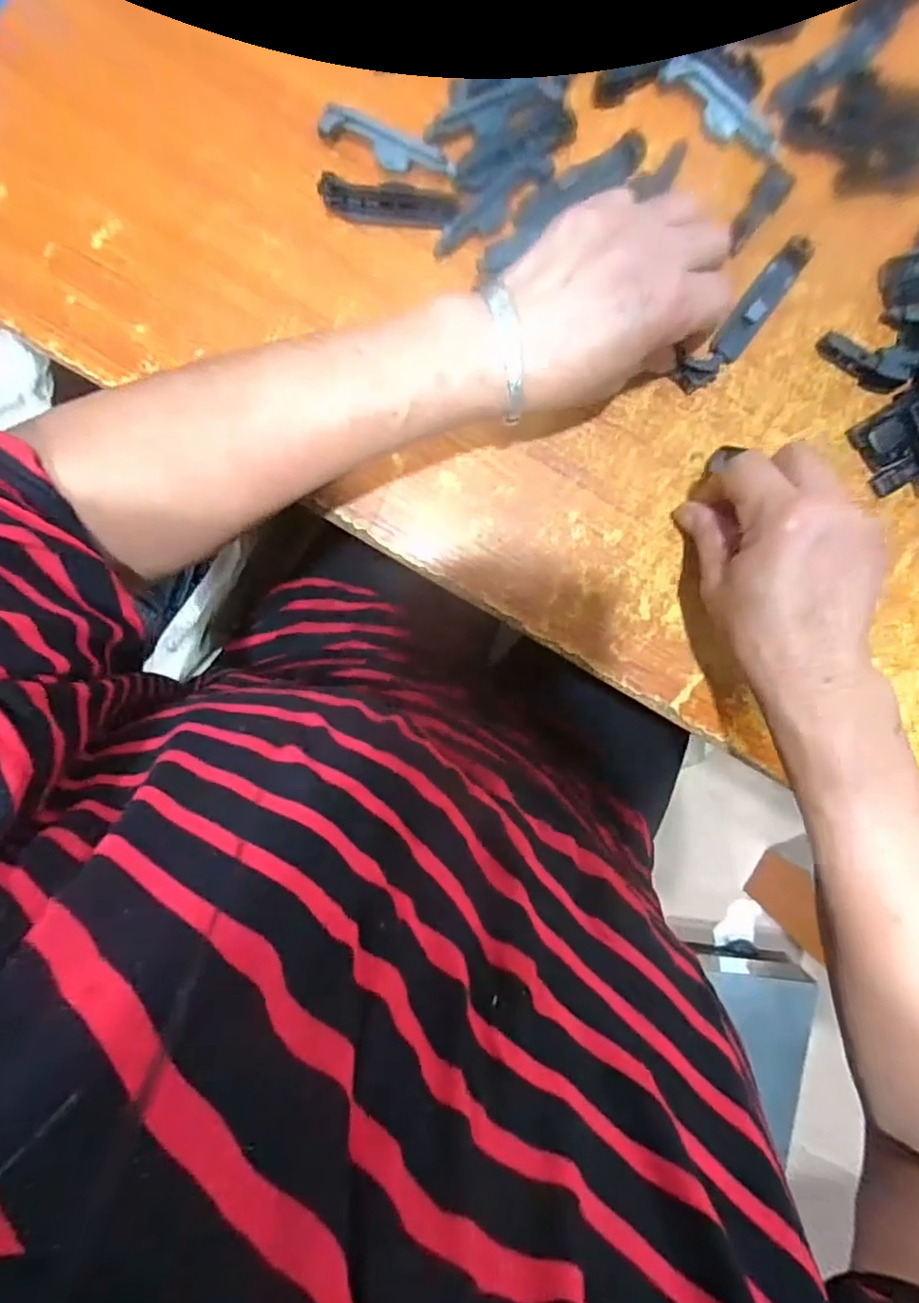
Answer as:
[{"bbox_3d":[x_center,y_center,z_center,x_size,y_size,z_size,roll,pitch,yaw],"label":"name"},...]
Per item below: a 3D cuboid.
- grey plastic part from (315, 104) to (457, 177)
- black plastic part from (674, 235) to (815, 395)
[{"bbox_3d":[-0.038,-0.271,0.334,0.072,0.007,0.016,21,94,-2],"label":"grey plastic part"},{"bbox_3d":[0.160,-0.186,0.349,0.020,0.015,0.104,39,89,-4],"label":"black plastic part"}]

